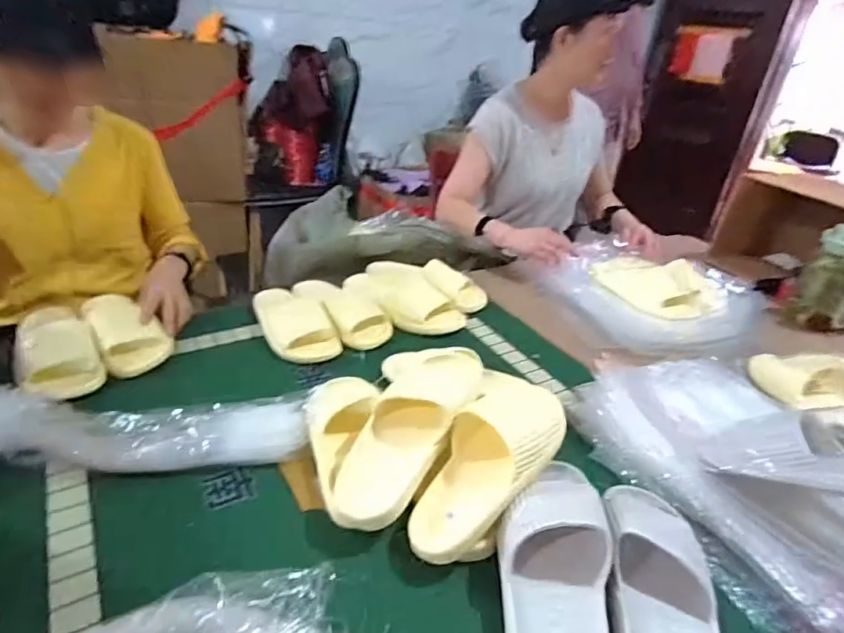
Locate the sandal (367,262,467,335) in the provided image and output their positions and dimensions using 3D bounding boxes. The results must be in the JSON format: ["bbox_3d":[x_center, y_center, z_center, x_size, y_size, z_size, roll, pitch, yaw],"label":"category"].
[{"bbox_3d":[-0.027,-0.045,1.029,0.128,0.063,0.232,-10,33,-27],"label":"sandal"}]

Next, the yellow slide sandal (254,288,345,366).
[{"bbox_3d":[-0.230,0.004,0.935,0.105,0.053,0.224,-15,36,-34],"label":"yellow slide sandal"}]

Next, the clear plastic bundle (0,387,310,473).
[{"bbox_3d":[-0.363,0.140,0.660,0.429,0.043,0.124,3,30,-7],"label":"clear plastic bundle"}]

